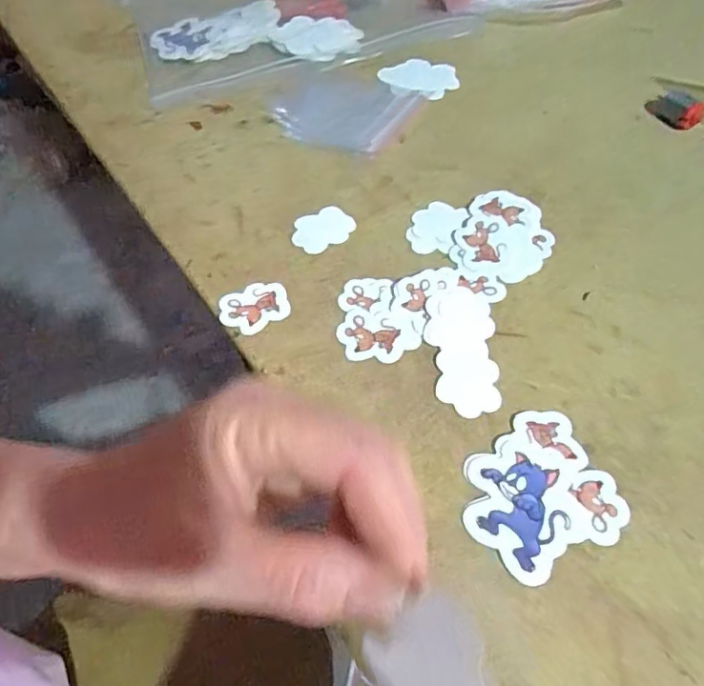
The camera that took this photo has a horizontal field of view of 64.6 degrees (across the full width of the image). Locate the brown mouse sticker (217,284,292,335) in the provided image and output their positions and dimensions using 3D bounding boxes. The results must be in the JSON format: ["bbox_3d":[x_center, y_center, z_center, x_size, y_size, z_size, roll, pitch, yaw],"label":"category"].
[{"bbox_3d":[-0.058,-0.021,0.335,0.041,0.004,0.034,-24,59,-11],"label":"brown mouse sticker"}]

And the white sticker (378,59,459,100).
[{"bbox_3d":[0.058,-0.214,0.449,0.060,0.008,0.057,-23,57,-16],"label":"white sticker"}]

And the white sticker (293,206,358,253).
[{"bbox_3d":[-0.019,-0.075,0.367,0.041,0.004,0.031,-25,59,-12],"label":"white sticker"}]

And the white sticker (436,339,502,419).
[{"bbox_3d":[0.063,0.018,0.303,0.033,0.004,0.045,1,57,5],"label":"white sticker"}]

